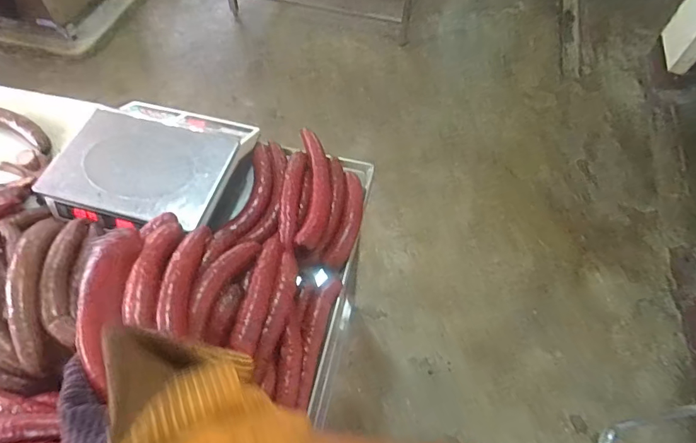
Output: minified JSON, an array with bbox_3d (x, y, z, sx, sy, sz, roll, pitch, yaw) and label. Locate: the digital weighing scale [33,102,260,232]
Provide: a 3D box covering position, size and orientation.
[{"bbox_3d":[-0.385,-0.126,0.906,0.363,0.089,0.325,7,59,3],"label":"digital weighing scale"}]

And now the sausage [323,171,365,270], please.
[{"bbox_3d":[0.002,-0.007,0.881,0.051,0.033,0.223,11,59,6],"label":"sausage"}]

